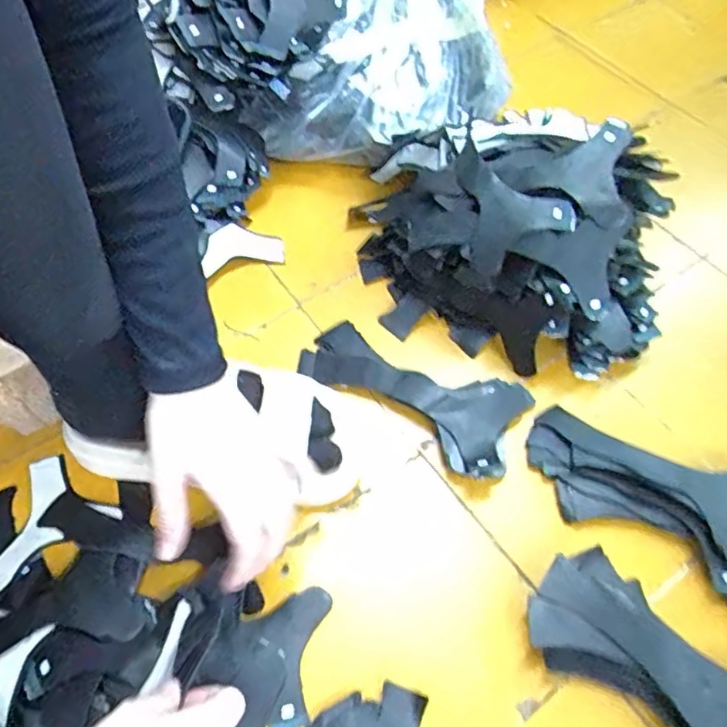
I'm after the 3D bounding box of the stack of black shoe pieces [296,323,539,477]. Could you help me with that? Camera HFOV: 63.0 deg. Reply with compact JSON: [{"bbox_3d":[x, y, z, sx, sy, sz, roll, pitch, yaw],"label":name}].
[{"bbox_3d":[0.042,0.023,0.545,0.205,0.023,0.098,25,61,14],"label":"stack of black shoe pieces"}]

